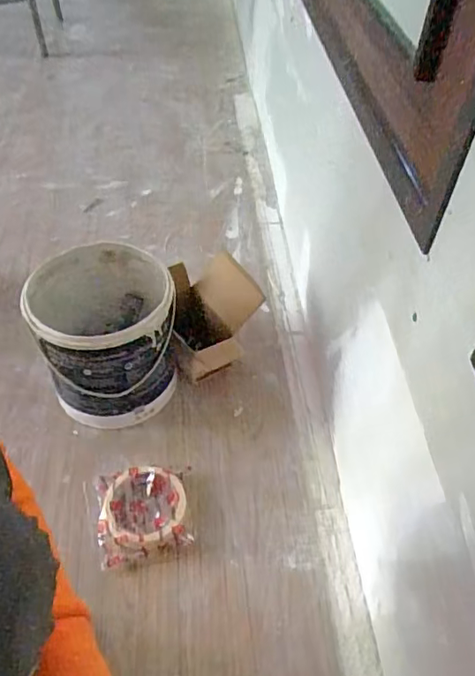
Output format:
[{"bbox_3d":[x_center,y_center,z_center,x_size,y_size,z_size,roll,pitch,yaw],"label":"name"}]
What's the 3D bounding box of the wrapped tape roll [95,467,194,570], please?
[{"bbox_3d":[-0.116,0.218,0.664,0.111,0.039,0.112,2,47,-2],"label":"wrapped tape roll"}]

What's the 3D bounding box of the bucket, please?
[{"bbox_3d":[-0.182,0.000,0.752,0.176,0.204,0.189,1,49,-2],"label":"bucket"}]

